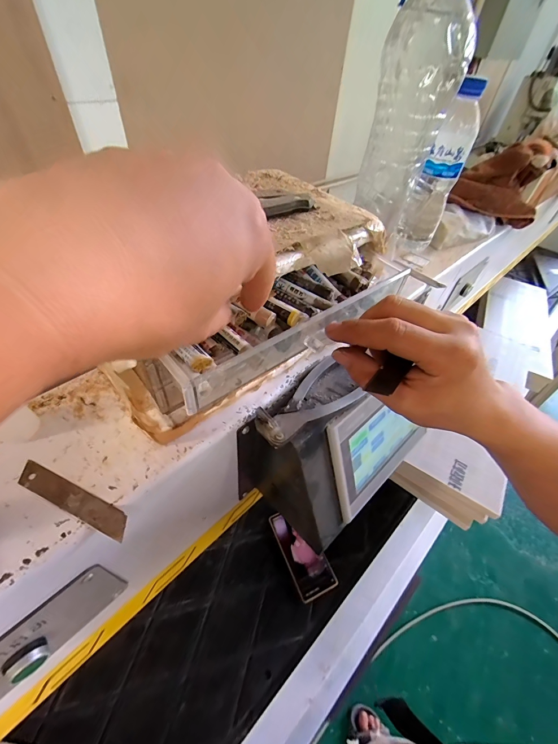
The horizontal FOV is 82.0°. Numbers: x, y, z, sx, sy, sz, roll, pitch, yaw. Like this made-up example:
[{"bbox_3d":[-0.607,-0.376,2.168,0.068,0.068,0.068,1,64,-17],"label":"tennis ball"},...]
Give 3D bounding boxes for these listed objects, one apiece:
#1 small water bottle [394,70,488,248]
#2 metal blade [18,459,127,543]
[{"bbox_3d":[0.238,-0.294,0.482,0.061,0.201,0.056,21,49,12],"label":"small water bottle"},{"bbox_3d":[-0.154,0.094,0.239,0.098,0.004,0.018,21,49,12],"label":"metal blade"}]

